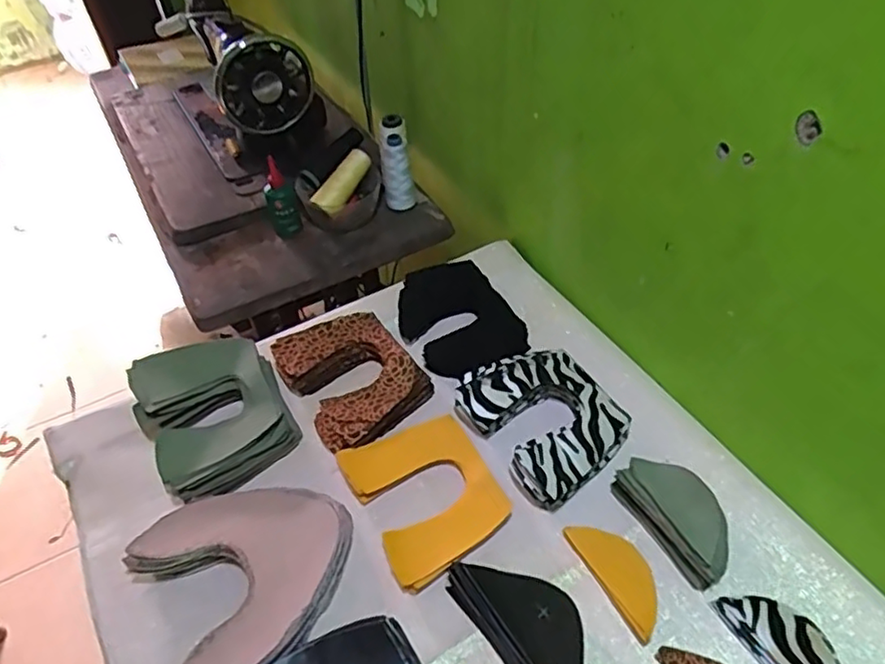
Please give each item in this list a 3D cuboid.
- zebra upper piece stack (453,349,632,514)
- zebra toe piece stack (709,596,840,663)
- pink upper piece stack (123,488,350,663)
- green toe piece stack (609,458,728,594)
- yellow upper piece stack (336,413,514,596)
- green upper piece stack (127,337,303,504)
[{"bbox_3d":[0.105,0.088,0.660,0.134,0.052,0.165,-25,50,-17],"label":"zebra upper piece stack"},{"bbox_3d":[0.281,0.256,0.515,0.058,0.017,0.112,-24,50,-16],"label":"zebra toe piece stack"},{"bbox_3d":[-0.165,0.211,0.567,0.170,0.057,0.167,-28,51,-20],"label":"pink upper piece stack"},{"bbox_3d":[0.214,0.164,0.584,0.052,0.051,0.122,-25,50,-17],"label":"green toe piece stack"},{"bbox_3d":[-0.016,0.155,0.624,0.123,0.032,0.153,-24,50,-17],"label":"yellow upper piece stack"},{"bbox_3d":[-0.243,0.087,0.684,0.139,0.069,0.180,-25,50,-17],"label":"green upper piece stack"}]

